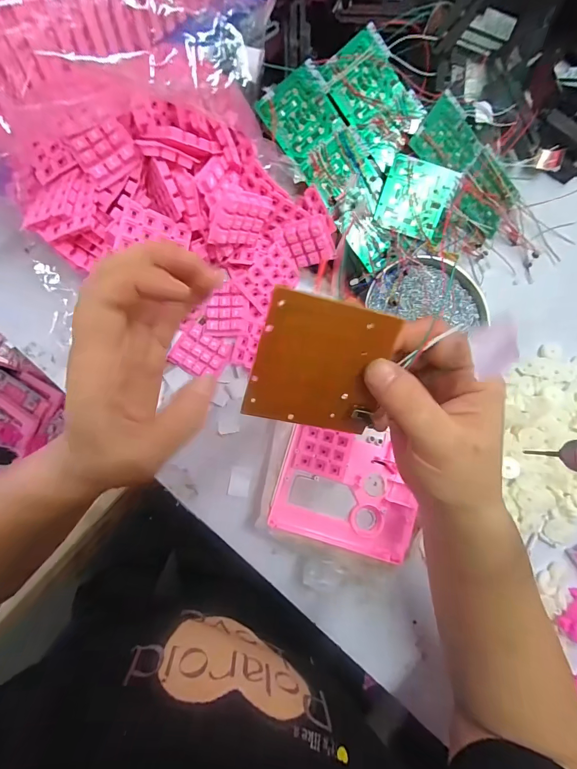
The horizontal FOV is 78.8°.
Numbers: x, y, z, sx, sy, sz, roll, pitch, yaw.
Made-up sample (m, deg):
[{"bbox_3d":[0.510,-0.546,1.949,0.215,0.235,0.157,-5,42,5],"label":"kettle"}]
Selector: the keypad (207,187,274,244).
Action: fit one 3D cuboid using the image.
[{"bbox_3d":[-0.044,-0.153,0.328,0.011,0.047,0.058,44,38,21],"label":"keypad"}]

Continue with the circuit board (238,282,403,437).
[{"bbox_3d":[0.018,-0.008,0.184,0.070,0.004,0.071,11,118,-13],"label":"circuit board"}]

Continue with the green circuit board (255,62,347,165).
[{"bbox_3d":[0.013,-0.276,0.360,0.071,0.004,0.069,-38,101,1],"label":"green circuit board"}]

